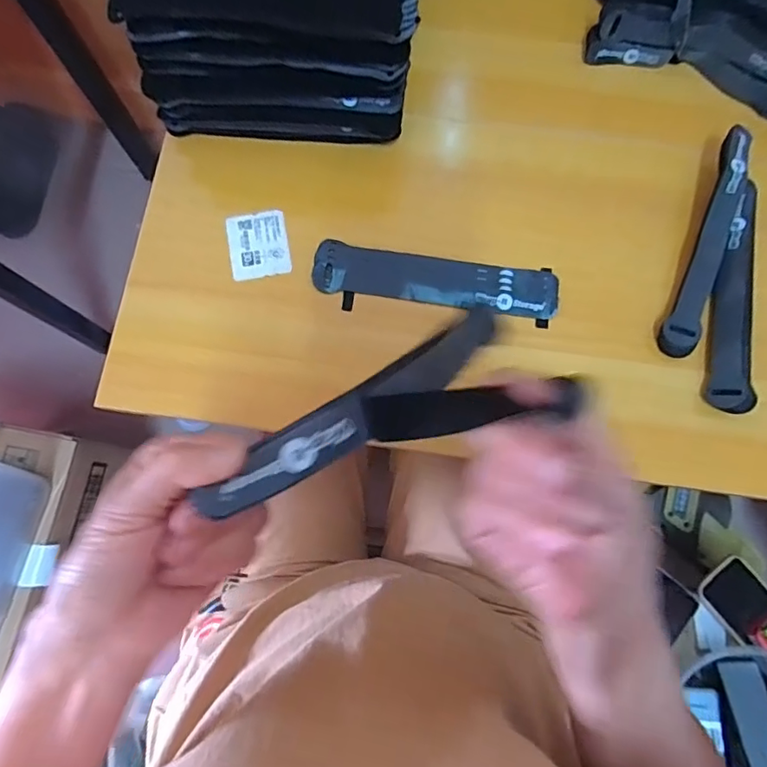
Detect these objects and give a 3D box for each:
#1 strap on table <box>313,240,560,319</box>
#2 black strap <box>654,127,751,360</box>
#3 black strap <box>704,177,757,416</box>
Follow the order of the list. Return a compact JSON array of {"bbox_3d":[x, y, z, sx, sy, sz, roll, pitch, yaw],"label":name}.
[{"bbox_3d":[0.044,-0.086,0.439,0.198,0.008,0.044,7,78,1],"label":"strap on table"},{"bbox_3d":[0.266,-0.114,0.434,0.028,0.037,0.194,20,79,3],"label":"black strap"},{"bbox_3d":[0.286,-0.070,0.430,0.035,0.021,0.189,9,78,1],"label":"black strap"}]

